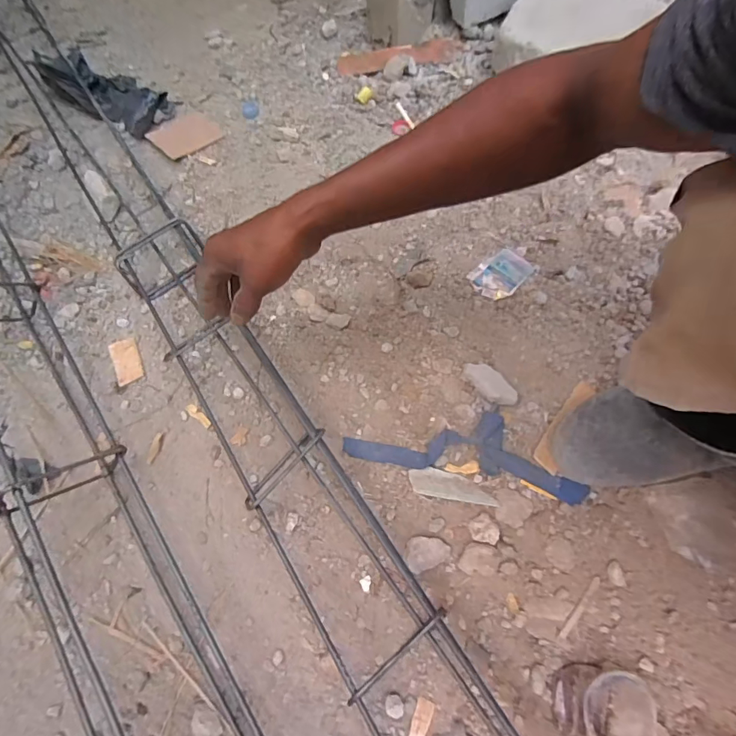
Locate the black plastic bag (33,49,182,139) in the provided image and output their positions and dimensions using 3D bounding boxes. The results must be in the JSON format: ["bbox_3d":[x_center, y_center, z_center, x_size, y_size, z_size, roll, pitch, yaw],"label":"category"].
[{"bbox_3d":[-0.519,-0.537,0.831,0.320,0.047,0.120,29,69,13],"label":"black plastic bag"}]

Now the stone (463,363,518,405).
[{"bbox_3d":[0.154,0.021,0.566,0.076,0.027,0.036,42,72,17],"label":"stone"}]

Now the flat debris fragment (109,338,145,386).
[{"bbox_3d":[-0.333,-0.011,0.614,0.035,0.010,0.068,-21,67,-10],"label":"flat debris fragment"}]

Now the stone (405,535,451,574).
[{"bbox_3d":[0.067,0.206,0.497,0.050,0.015,0.035,-14,66,-7],"label":"stone"}]

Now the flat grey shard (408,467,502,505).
[{"bbox_3d":[0.100,0.139,0.525,0.101,0.009,0.033,10,66,4],"label":"flat grey shard"}]

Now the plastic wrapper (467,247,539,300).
[{"bbox_3d":[0.200,-0.139,0.649,0.098,0.012,0.063,-35,70,-15],"label":"plastic wrapper"}]

